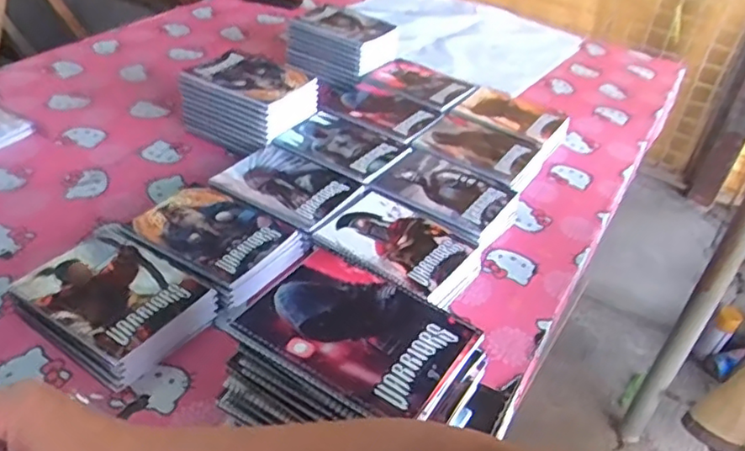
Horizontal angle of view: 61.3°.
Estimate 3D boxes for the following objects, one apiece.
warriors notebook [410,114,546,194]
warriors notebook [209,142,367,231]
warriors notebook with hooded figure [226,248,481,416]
[{"bbox_3d":[0.208,-0.151,1.180,0.205,0.010,0.184,26,40,23],"label":"warriors notebook"},{"bbox_3d":[-0.134,-0.071,1.017,0.200,0.007,0.160,25,40,21],"label":"warriors notebook"},{"bbox_3d":[-0.015,0.100,0.623,0.199,0.012,0.147,26,40,22],"label":"warriors notebook with hooded figure"}]

